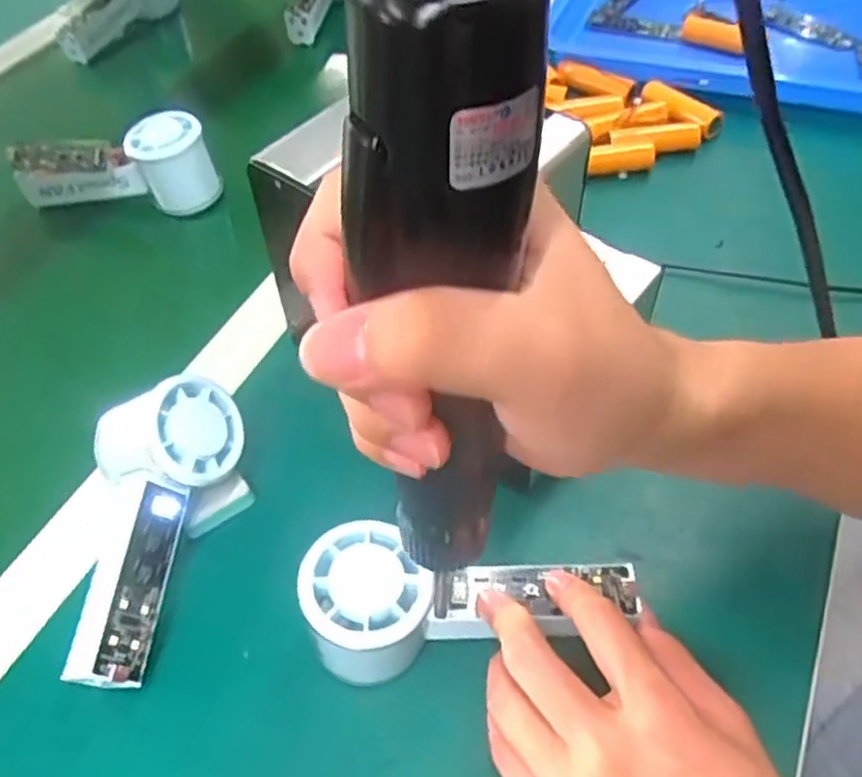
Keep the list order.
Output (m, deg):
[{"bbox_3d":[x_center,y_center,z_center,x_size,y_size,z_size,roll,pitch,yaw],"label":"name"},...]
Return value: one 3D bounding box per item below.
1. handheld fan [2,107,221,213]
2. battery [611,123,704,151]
[{"bbox_3d":[-0.245,-0.172,0.585,0.148,0.064,0.045,3,52,6],"label":"handheld fan"},{"bbox_3d":[0.180,-0.200,0.598,0.074,0.015,0.022,-7,51,-2],"label":"battery"}]

